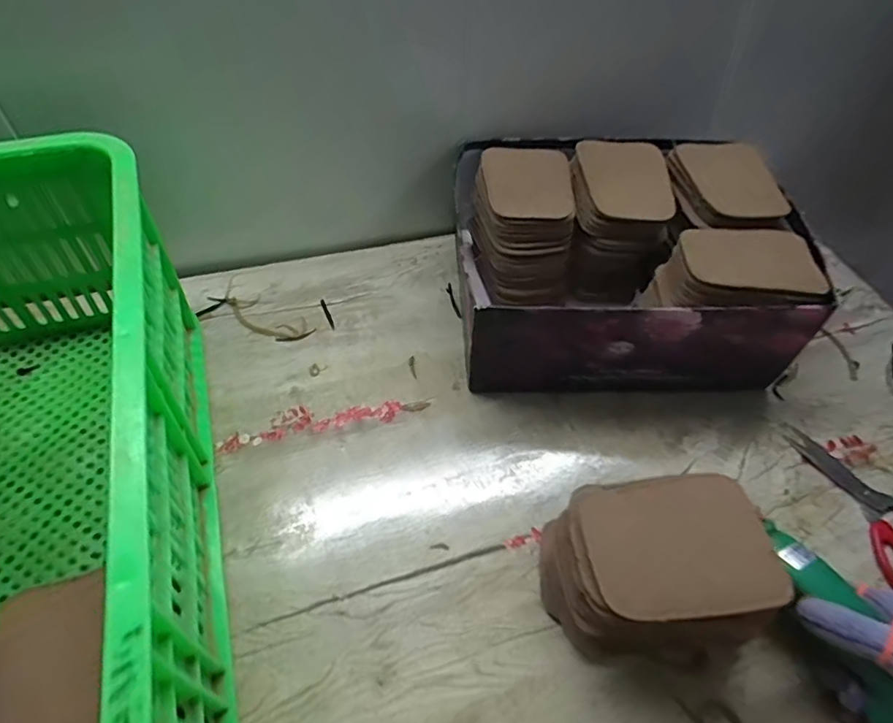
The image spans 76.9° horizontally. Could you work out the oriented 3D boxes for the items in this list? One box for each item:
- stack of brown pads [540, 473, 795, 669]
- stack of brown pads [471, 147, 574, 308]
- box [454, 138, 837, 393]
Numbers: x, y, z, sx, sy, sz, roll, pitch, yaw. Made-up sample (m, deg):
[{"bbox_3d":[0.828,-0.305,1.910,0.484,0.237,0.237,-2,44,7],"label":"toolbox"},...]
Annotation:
[{"bbox_3d":[0.141,0.149,0.395,0.140,0.100,0.102,-2,51,-5],"label":"stack of brown pads"},{"bbox_3d":[0.079,-0.141,0.591,0.094,0.110,0.134,-1,51,-5],"label":"stack of brown pads"},{"bbox_3d":[0.173,-0.099,0.570,0.317,0.136,0.266,0,51,-4],"label":"box"}]

